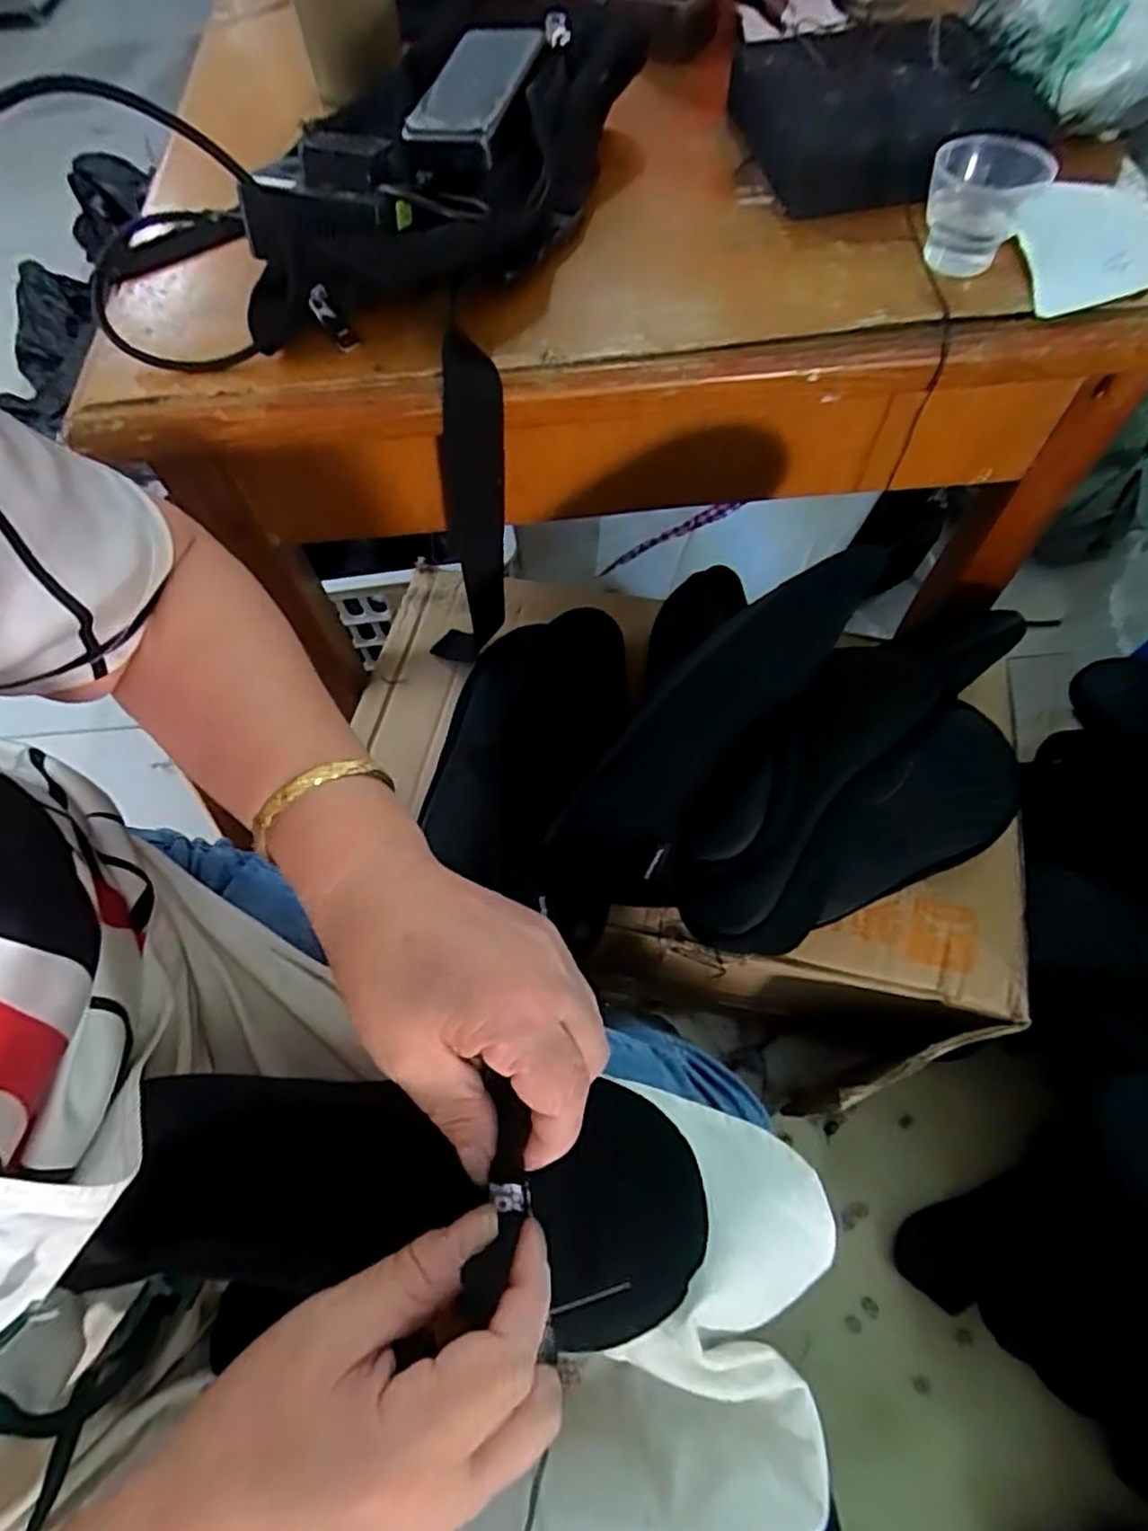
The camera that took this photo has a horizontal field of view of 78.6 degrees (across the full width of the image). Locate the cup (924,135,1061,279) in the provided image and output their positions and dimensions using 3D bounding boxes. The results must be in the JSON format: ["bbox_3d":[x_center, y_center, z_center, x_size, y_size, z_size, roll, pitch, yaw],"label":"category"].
[{"bbox_3d":[0.218,-0.303,0.374,0.049,0.042,0.063,32,70,16],"label":"cup"}]

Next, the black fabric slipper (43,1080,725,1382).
[{"bbox_3d":[-0.067,0.168,0.271,0.221,0.061,0.090,6,65,-4],"label":"black fabric slipper"}]

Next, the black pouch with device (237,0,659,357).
[{"bbox_3d":[-0.081,-0.346,0.398,0.173,0.052,0.301,20,67,11],"label":"black pouch with device"}]

